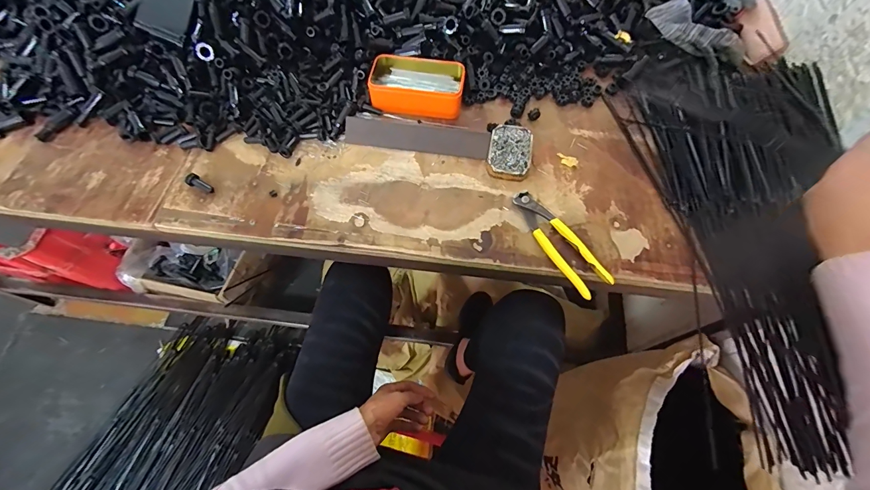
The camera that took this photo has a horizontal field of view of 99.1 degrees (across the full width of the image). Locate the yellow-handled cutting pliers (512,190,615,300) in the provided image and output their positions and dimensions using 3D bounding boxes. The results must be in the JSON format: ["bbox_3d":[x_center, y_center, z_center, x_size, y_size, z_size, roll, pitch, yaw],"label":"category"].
[{"bbox_3d":[0.164,-0.007,0.493,0.045,0.015,0.165,-29,68,-11],"label":"yellow-handled cutting pliers"}]

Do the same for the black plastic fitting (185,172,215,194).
[{"bbox_3d":[-0.335,-0.086,0.526,0.049,0.014,0.017,32,70,14],"label":"black plastic fitting"}]

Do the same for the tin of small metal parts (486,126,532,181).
[{"bbox_3d":[0.110,-0.136,0.549,0.060,0.019,0.086,11,66,6],"label":"tin of small metal parts"}]

